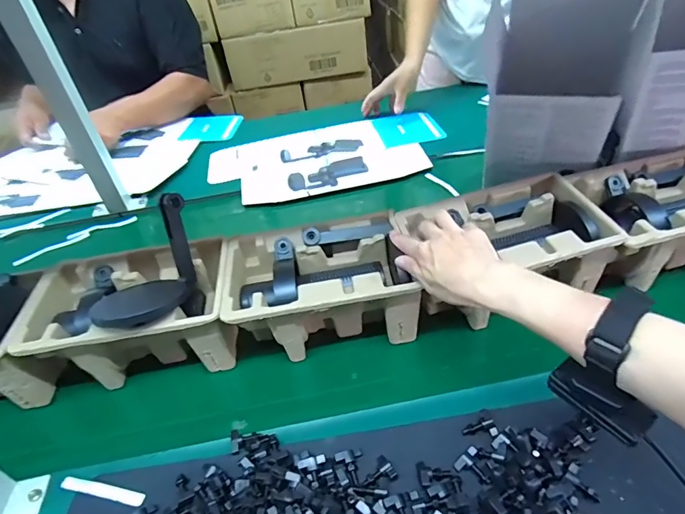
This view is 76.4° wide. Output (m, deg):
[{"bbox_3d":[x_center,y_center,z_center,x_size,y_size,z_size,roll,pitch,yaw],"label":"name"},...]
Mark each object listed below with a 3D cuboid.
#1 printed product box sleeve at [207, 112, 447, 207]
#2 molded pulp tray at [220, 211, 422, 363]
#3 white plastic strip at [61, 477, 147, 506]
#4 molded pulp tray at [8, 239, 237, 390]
[{"bbox_3d":[-0.030,-0.222,0.912,0.481,0.012,0.291,-12,40,-5],"label":"printed product box sleeve"},{"bbox_3d":[-0.029,0.038,0.544,0.210,0.104,0.142,-10,40,-2],"label":"molded pulp tray"},{"bbox_3d":[-0.238,0.232,0.432,0.094,0.005,0.013,4,41,14],"label":"white plastic strip"},{"bbox_3d":[-0.247,0.074,0.538,0.227,0.105,0.147,-11,40,-3],"label":"molded pulp tray"}]

